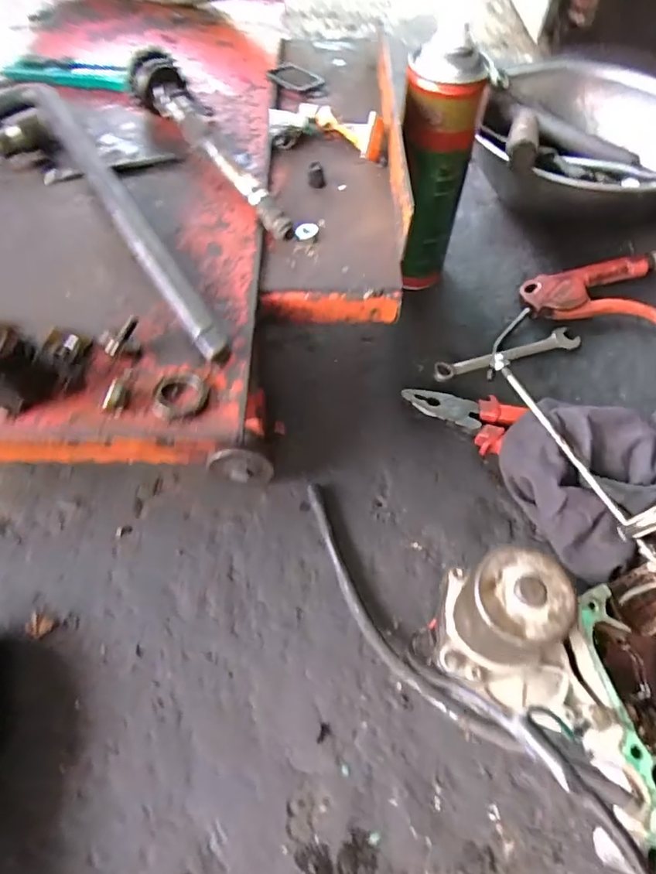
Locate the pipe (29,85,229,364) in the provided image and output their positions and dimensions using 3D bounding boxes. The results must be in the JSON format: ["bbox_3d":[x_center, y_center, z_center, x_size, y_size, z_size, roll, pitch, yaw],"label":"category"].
[{"bbox_3d":[-0.134,-0.147,0.336,0.017,0.019,0.292,-28,62,-17],"label":"pipe"}]

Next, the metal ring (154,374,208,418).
[{"bbox_3d":[-0.074,-0.021,0.266,0.026,0.006,0.026,-6,57,-4],"label":"metal ring"}]

